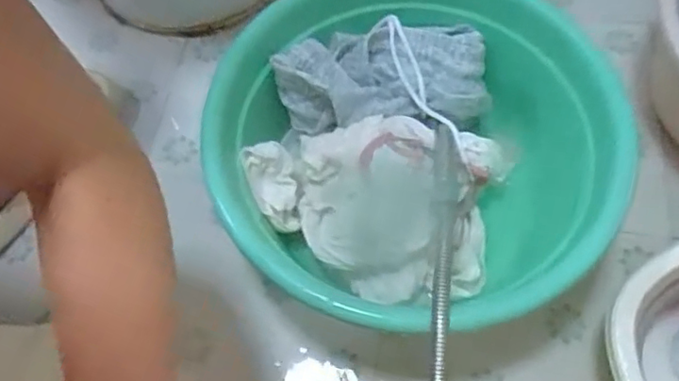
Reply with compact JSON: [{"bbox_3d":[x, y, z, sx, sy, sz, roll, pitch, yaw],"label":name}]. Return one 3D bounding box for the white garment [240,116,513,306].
[{"bbox_3d":[0.034,0.013,0.590,0.243,0.120,0.176,11,66,8],"label":"white garment"}]

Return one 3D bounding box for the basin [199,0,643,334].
[{"bbox_3d":[0.082,-0.031,0.593,0.349,0.151,0.379,-1,65,2],"label":"basin"}]

